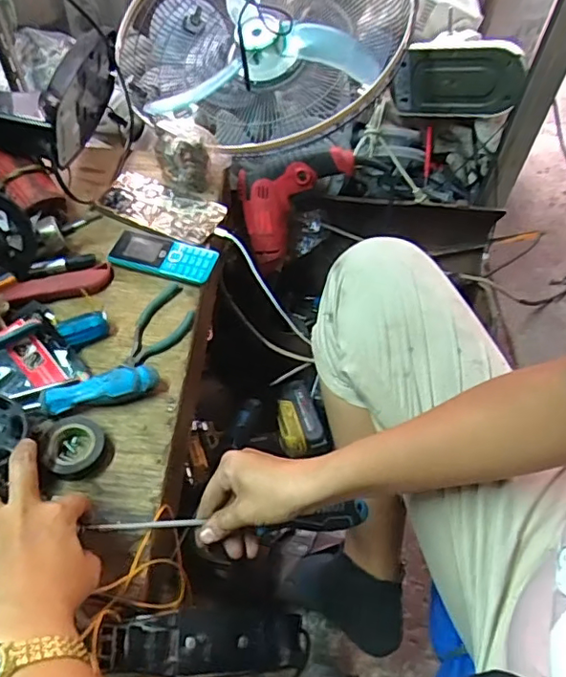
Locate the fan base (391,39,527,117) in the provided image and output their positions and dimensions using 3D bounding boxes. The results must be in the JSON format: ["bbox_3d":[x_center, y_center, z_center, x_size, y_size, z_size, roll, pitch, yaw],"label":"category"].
[{"bbox_3d":[0.263,-0.393,0.851,0.195,0.119,0.042,5,58,18],"label":"fan base"}]

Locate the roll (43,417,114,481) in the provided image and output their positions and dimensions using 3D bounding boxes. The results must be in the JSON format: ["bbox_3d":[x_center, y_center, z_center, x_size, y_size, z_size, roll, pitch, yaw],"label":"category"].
[{"bbox_3d":[-0.195,0.100,0.529,0.058,0.020,0.060,2,53,-3],"label":"roll"}]

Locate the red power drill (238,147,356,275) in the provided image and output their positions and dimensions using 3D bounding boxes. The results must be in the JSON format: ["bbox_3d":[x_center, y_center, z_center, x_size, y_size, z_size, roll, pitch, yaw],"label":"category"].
[{"bbox_3d":[-0.006,-0.216,0.857,0.131,0.236,0.083,32,29,-11],"label":"red power drill"}]

